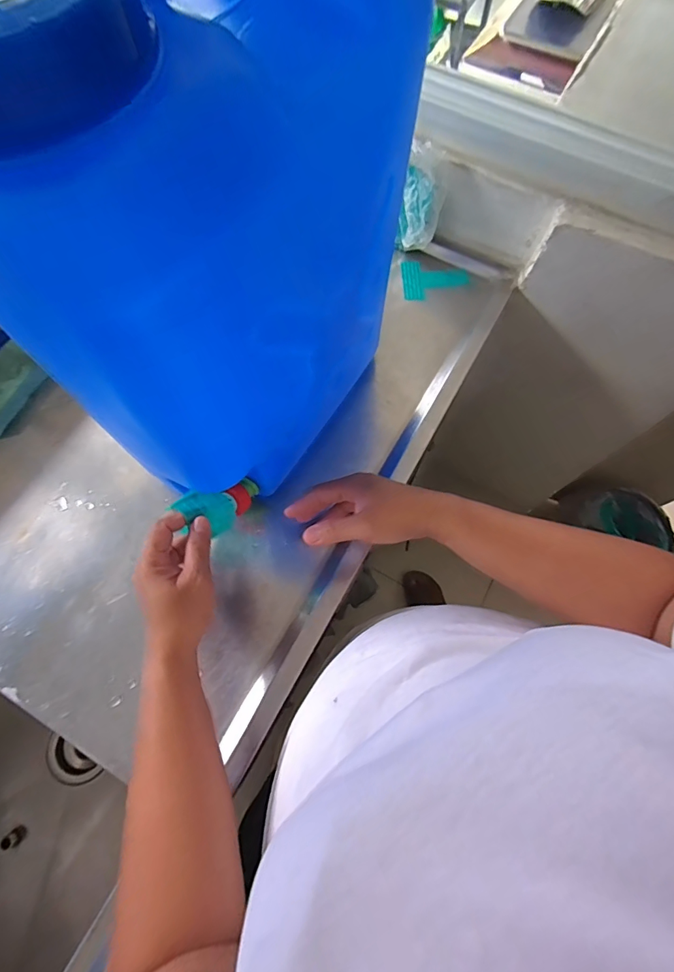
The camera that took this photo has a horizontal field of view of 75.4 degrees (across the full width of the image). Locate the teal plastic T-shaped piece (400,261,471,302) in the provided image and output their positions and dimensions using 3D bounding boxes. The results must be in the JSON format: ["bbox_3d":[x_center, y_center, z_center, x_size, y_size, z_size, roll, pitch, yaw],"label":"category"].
[{"bbox_3d":[0.144,-0.302,0.639,0.095,0.012,0.064,-2,69,-2],"label":"teal plastic T-shaped piece"}]

